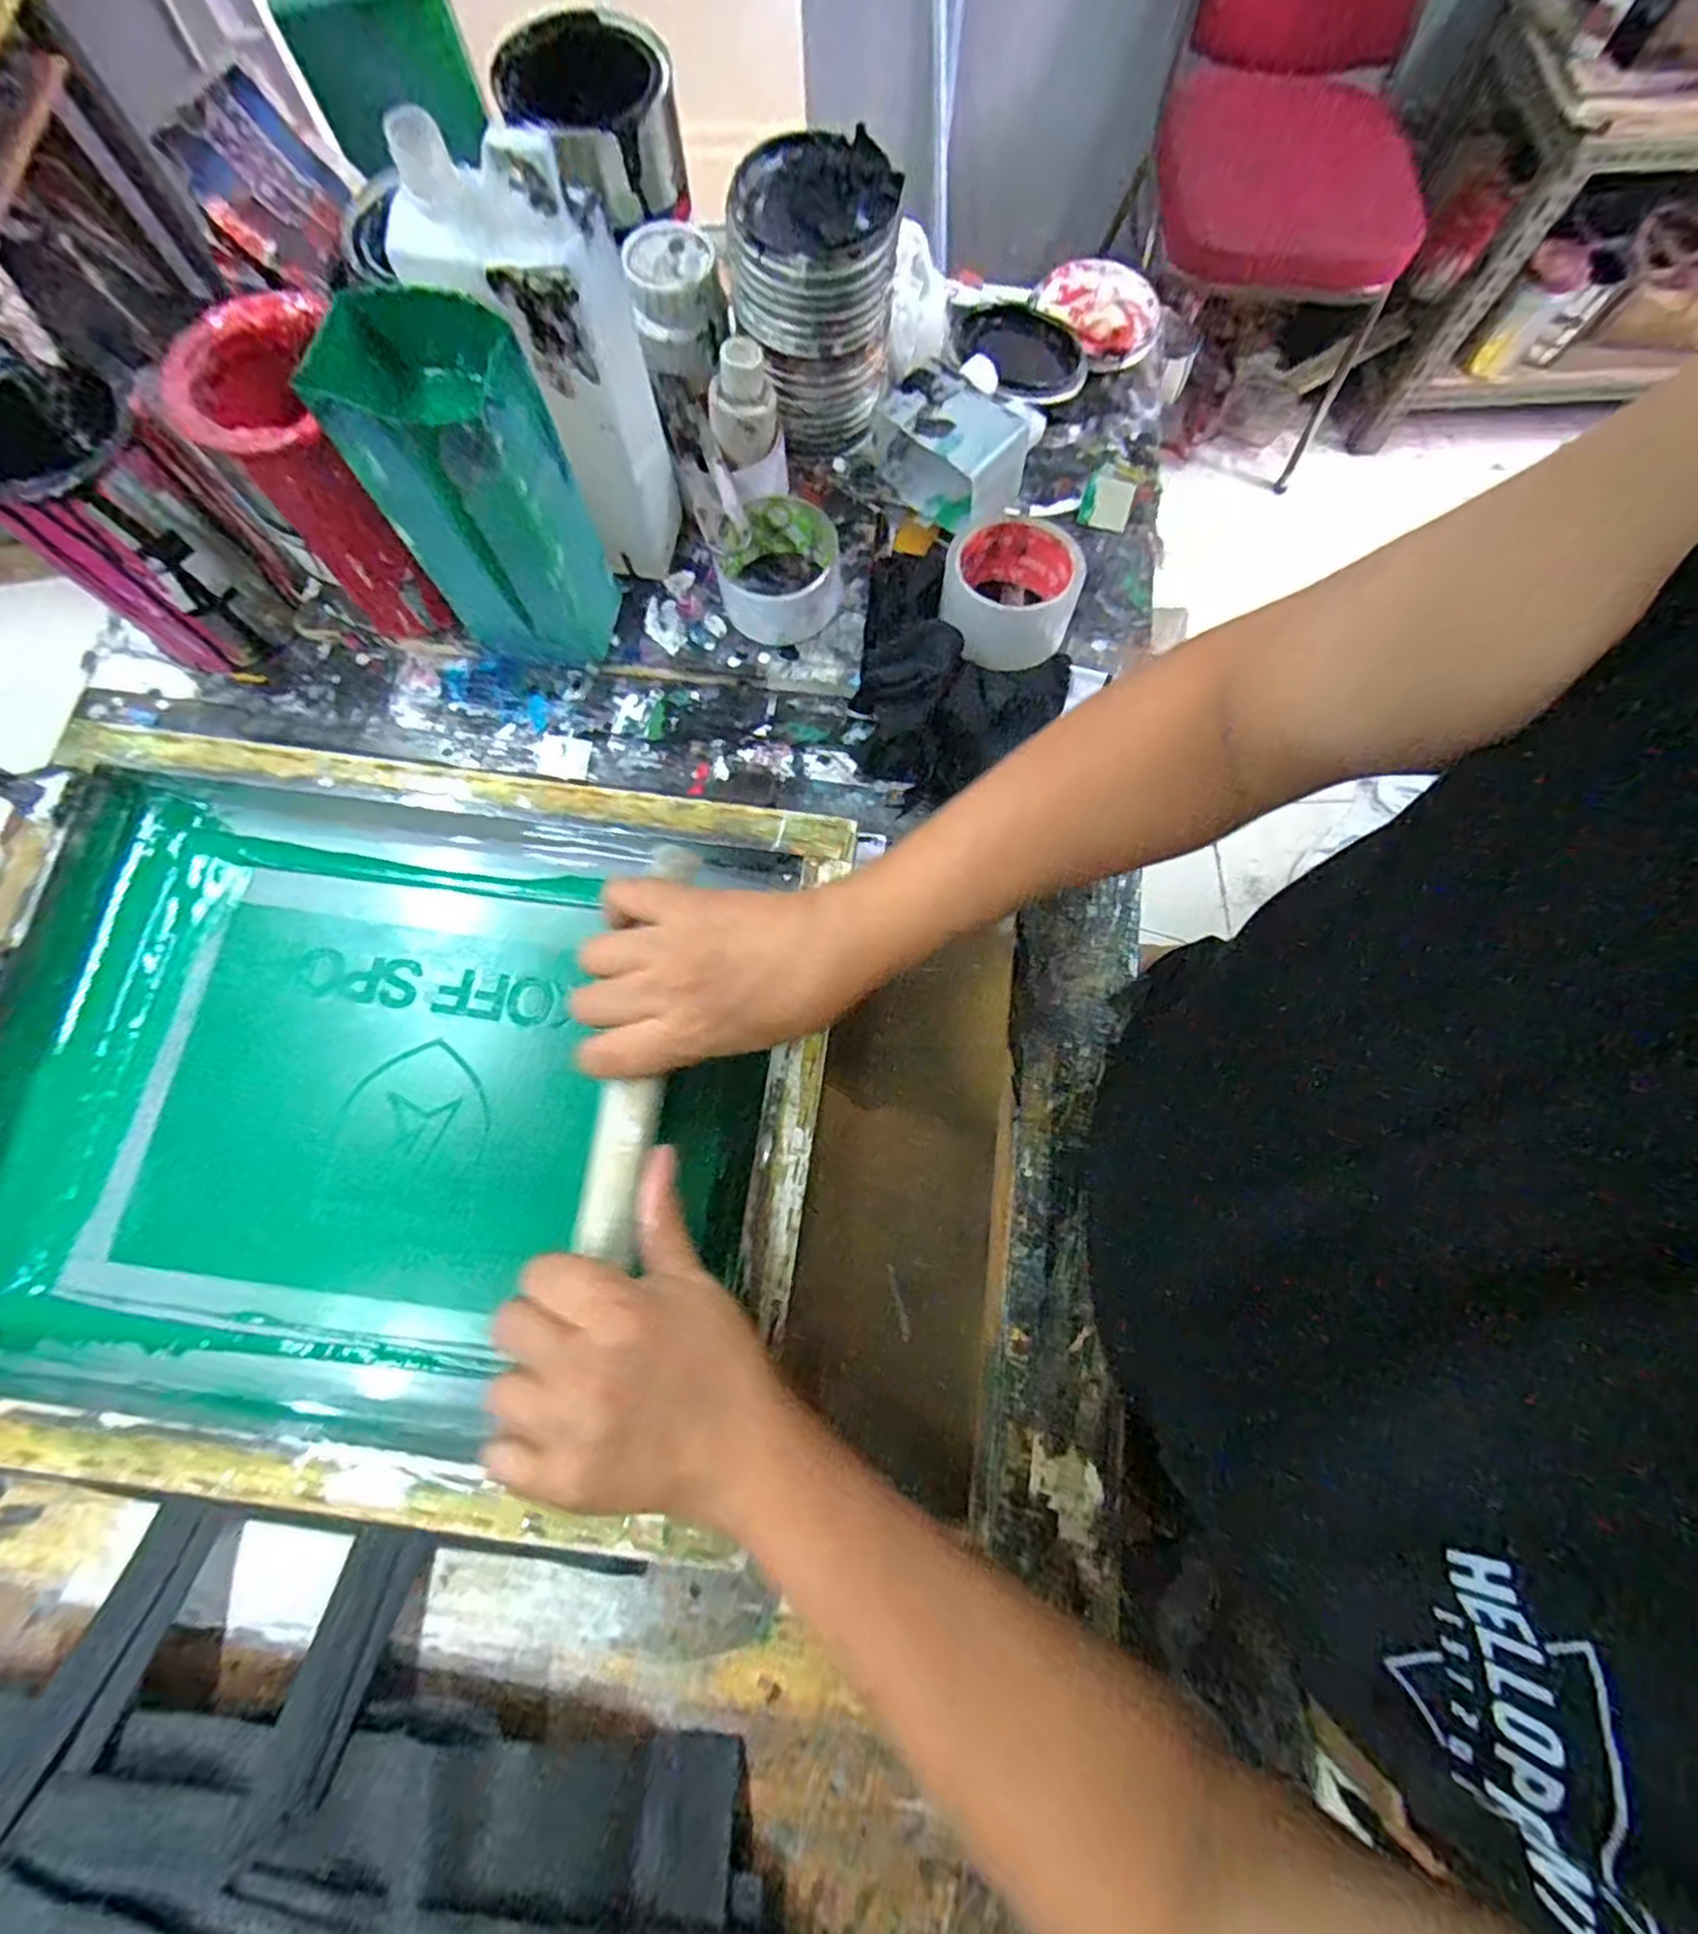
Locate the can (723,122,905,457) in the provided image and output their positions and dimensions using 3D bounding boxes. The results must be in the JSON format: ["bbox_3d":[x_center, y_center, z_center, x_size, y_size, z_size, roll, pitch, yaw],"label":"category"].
[{"bbox_3d":[-0.024,-0.439,0.495,0.104,0.128,0.101,-3,75,-2],"label":"can"}]

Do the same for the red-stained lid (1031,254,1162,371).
[{"bbox_3d":[0.207,-0.533,0.607,0.085,0.025,0.102,-33,78,-9],"label":"red-stained lid"}]

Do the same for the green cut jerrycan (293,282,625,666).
[{"bbox_3d":[-0.207,-0.264,0.439,0.098,0.210,0.084,7,75,1],"label":"green cut jerrycan"}]

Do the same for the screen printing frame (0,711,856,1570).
[{"bbox_3d":[-0.258,0.060,0.435,0.474,0.044,0.420,8,75,1],"label":"screen printing frame"}]

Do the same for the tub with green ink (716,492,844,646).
[{"bbox_3d":[-0.047,-0.269,0.508,0.080,0.050,0.083,0,75,-1],"label":"tub with green ink"}]

